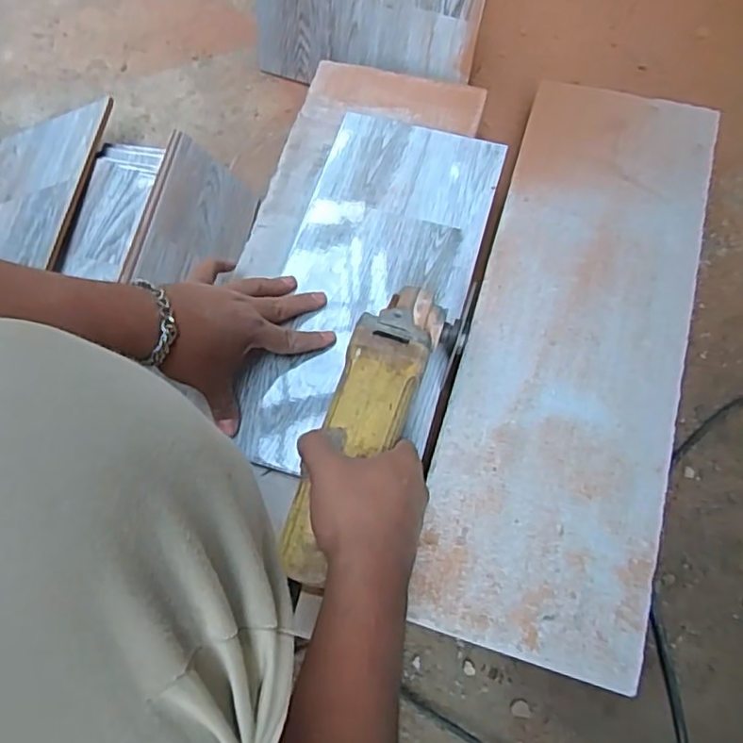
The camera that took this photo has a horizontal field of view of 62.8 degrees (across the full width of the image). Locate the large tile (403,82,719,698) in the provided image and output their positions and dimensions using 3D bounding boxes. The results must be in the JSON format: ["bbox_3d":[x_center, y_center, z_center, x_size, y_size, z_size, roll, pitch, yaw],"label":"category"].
[{"bbox_3d":[0.197,-0.042,0.578,0.194,0.013,0.583,16,68,7],"label":"large tile"}]

